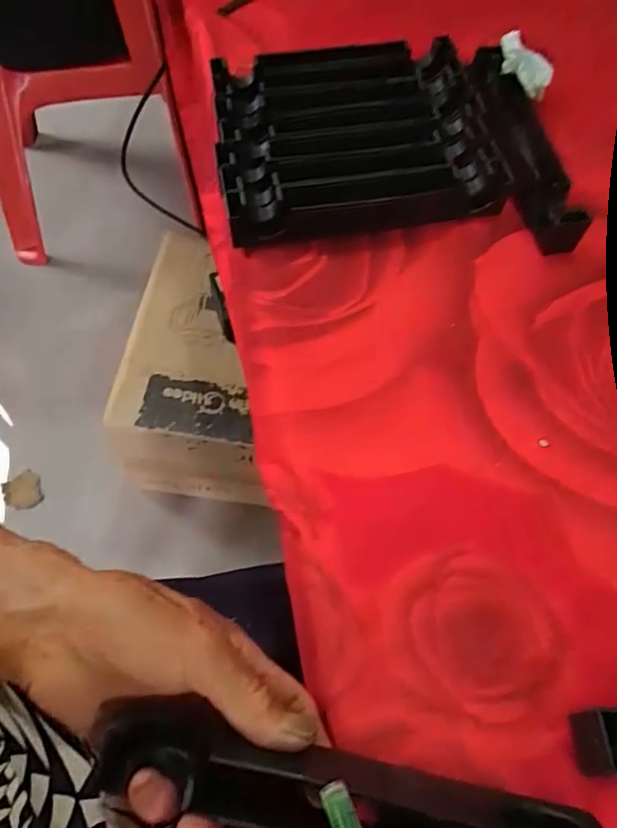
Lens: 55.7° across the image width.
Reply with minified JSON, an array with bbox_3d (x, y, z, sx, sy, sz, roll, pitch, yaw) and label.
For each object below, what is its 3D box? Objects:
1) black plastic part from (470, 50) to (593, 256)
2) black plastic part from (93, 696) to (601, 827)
[{"bbox_3d":[0.159,-0.214,0.457,0.043,0.029,0.213,-3,61,-4],"label":"black plastic part"},{"bbox_3d":[0.015,0.155,0.234,0.195,0.034,0.033,11,61,5],"label":"black plastic part"}]

